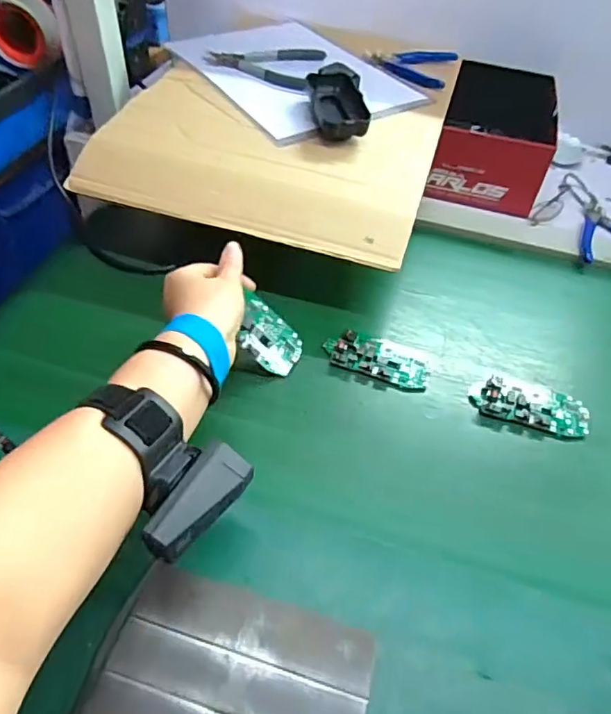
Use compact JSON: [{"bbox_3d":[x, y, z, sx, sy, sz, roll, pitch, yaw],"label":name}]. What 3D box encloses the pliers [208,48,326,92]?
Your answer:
[{"bbox_3d":[-0.052,-0.352,0.649,0.137,0.015,0.125,11,44,8],"label":"pliers"}]

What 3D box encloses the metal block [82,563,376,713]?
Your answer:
[{"bbox_3d":[-0.039,0.187,0.306,0.145,0.013,0.100,16,51,7],"label":"metal block"}]

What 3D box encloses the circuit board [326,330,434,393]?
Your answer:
[{"bbox_3d":[0.068,-0.002,0.497,0.097,0.020,0.050,12,44,9],"label":"circuit board"}]

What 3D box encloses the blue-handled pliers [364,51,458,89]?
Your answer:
[{"bbox_3d":[0.133,-0.380,0.697,0.112,0.020,0.091,17,45,15],"label":"blue-handled pliers"}]

